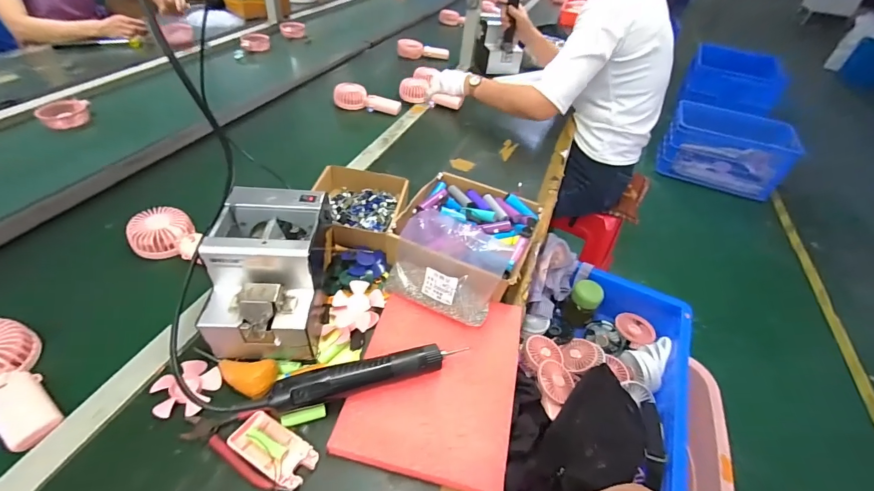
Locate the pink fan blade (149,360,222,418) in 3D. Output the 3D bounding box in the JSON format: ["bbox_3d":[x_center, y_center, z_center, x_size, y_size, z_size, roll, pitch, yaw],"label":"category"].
[{"bbox_3d":[-0.307,0.170,0.466,0.075,0.010,0.073,3,44,-3],"label":"pink fan blade"}]

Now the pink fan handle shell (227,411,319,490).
[{"bbox_3d":[-0.180,0.225,0.422,0.096,0.014,0.047,25,47,18],"label":"pink fan handle shell"}]

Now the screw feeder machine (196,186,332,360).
[{"bbox_3d":[-0.218,0.031,0.508,0.126,0.135,0.178,3,44,-4],"label":"screw feeder machine"}]

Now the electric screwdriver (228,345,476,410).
[{"bbox_3d":[-0.096,0.159,0.460,0.283,0.033,0.041,-9,46,-16],"label":"electric screwdriver"}]

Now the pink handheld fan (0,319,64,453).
[{"bbox_3d":[-0.504,0.161,0.445,0.180,0.040,0.082,40,52,13],"label":"pink handheld fan"}]

